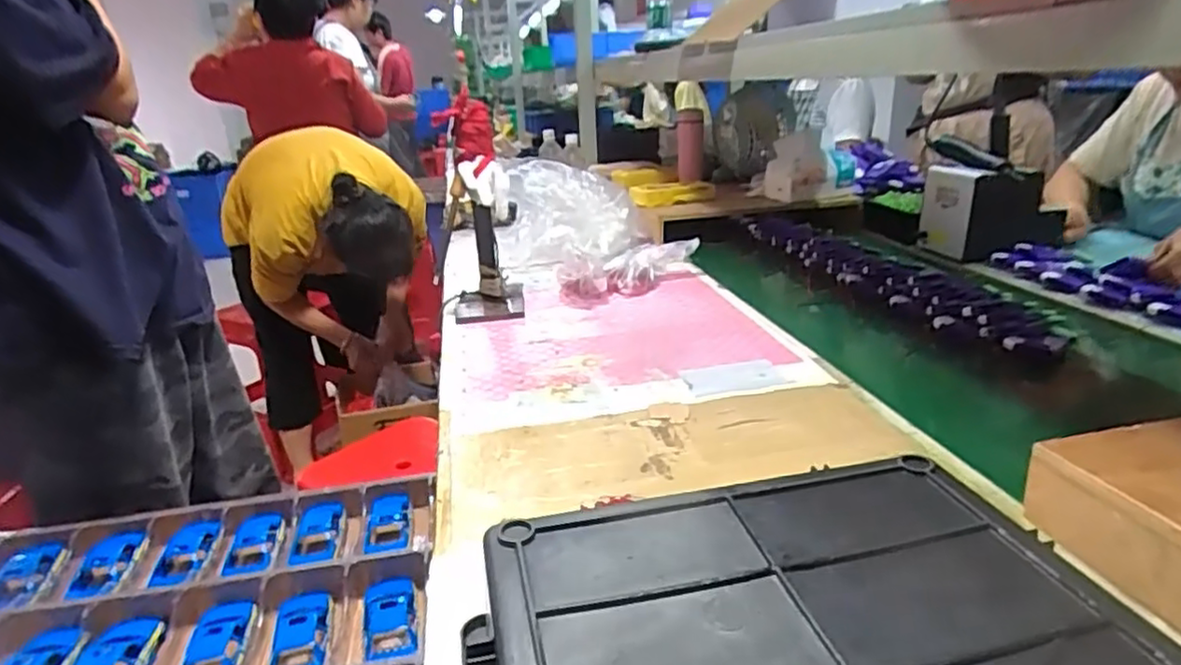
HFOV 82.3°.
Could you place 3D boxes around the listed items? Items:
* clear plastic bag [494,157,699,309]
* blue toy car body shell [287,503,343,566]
[{"bbox_3d":[0.002,-0.184,1.154,0.263,0.167,0.334,-11,22,-19],"label":"clear plastic bag"},{"bbox_3d":[-0.325,0.238,0.811,0.047,0.026,0.073,3,43,-9],"label":"blue toy car body shell"}]

